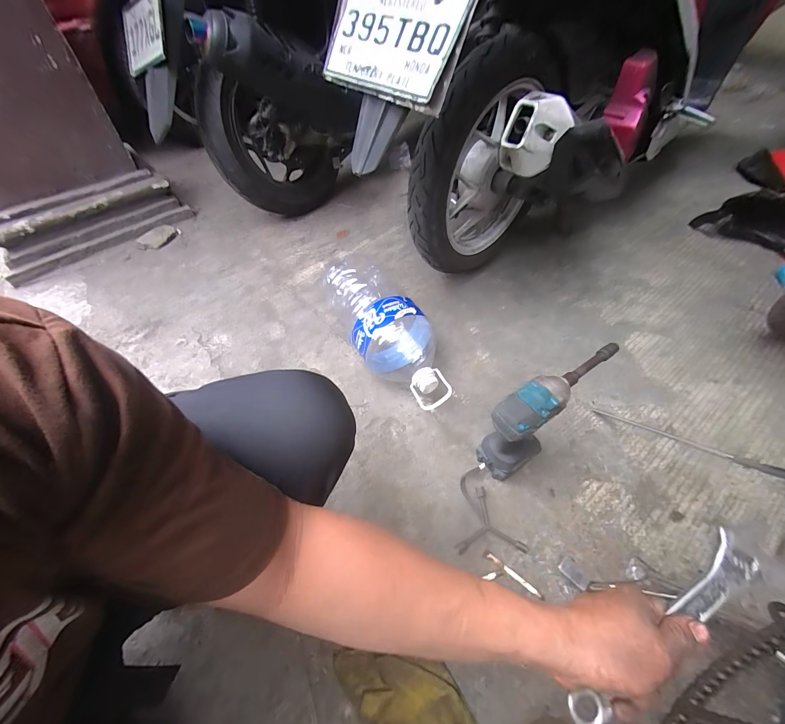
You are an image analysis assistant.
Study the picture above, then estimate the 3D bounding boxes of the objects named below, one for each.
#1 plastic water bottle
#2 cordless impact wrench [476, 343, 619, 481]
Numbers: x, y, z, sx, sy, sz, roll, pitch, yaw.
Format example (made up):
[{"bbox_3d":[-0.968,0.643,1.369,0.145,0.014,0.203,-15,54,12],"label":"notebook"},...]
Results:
[{"bbox_3d":[-0.015,-0.084,0.788,0.169,0.169,0.454,-22,54,-14],"label":"plastic water bottle"},{"bbox_3d":[0.272,0.088,0.609,0.274,0.234,0.075,-31,57,-22],"label":"cordless impact wrench"}]

